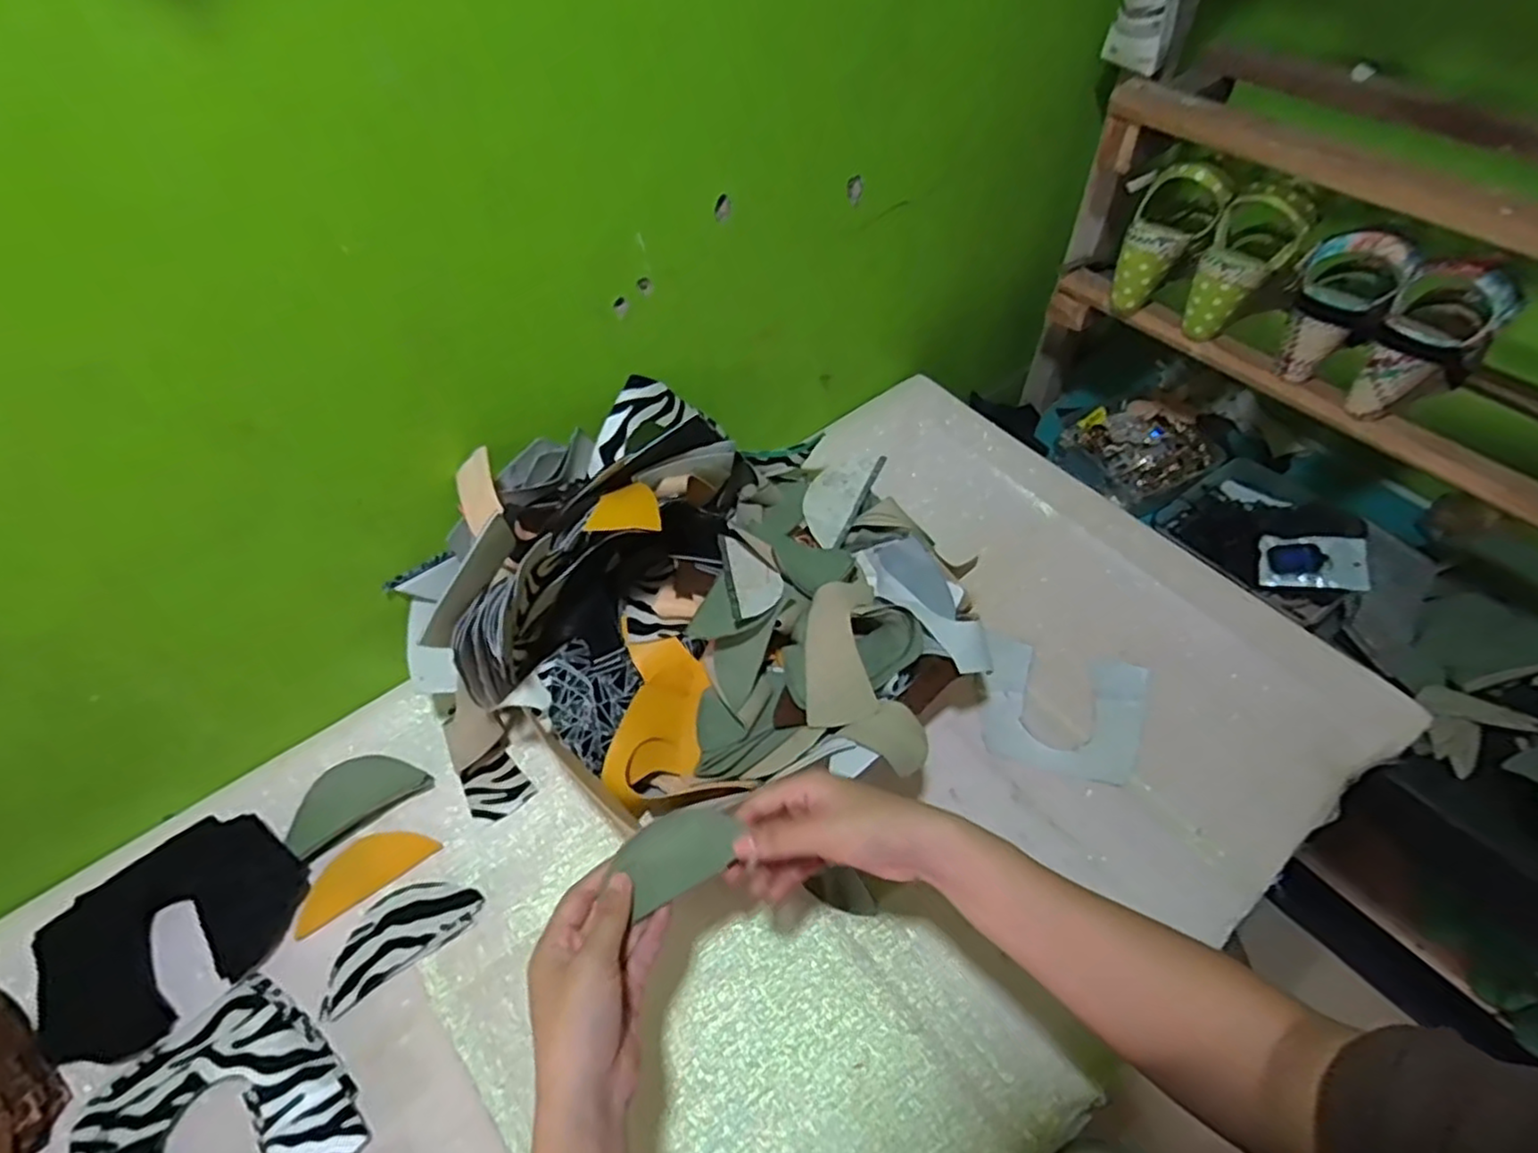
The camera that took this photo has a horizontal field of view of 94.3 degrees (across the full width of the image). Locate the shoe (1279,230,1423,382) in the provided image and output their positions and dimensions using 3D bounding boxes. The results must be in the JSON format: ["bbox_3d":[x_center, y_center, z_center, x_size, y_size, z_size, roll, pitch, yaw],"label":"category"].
[{"bbox_3d":[0.540,-0.266,0.679,0.083,0.129,0.096,34,60,24],"label":"shoe"}]

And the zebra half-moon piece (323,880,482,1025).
[{"bbox_3d":[-0.282,0.269,0.542,0.116,0.006,0.058,-32,60,-20],"label":"zebra half-moon piece"}]

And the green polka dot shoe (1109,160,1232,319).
[{"bbox_3d":[0.414,-0.359,0.762,0.072,0.151,0.081,-14,52,-38],"label":"green polka dot shoe"}]

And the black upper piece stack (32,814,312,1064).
[{"bbox_3d":[-0.454,0.267,0.536,0.179,0.022,0.119,-39,62,-24],"label":"black upper piece stack"}]

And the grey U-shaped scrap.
[{"bbox_3d":[0.267,0.118,0.647,0.139,0.006,0.127,11,55,9],"label":"grey U-shaped scrap"}]

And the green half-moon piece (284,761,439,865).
[{"bbox_3d":[-0.344,0.182,0.595,0.105,0.017,0.056,-32,60,-21],"label":"green half-moon piece"}]

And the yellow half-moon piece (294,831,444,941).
[{"bbox_3d":[-0.326,0.234,0.573,0.108,0.004,0.047,-31,60,-20],"label":"yellow half-moon piece"}]

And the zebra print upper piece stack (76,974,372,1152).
[{"bbox_3d":[-0.367,0.361,0.469,0.153,0.015,0.148,-34,61,-22],"label":"zebra print upper piece stack"}]

